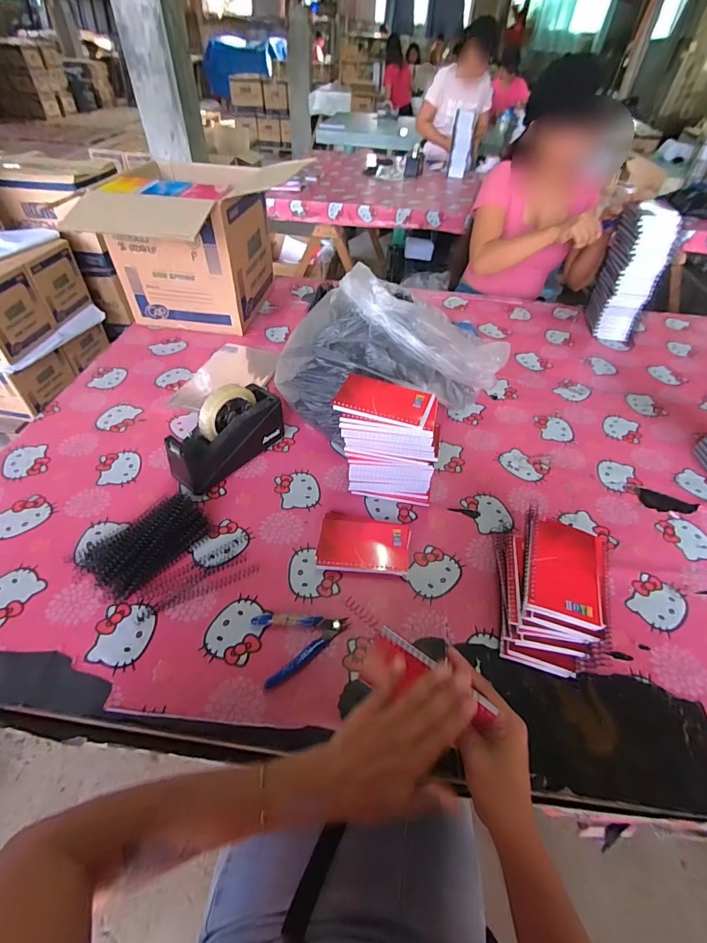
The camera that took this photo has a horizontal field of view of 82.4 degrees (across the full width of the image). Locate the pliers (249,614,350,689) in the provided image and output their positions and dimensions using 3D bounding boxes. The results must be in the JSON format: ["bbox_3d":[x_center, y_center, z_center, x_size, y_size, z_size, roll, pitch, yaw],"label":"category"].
[{"bbox_3d":[-0.064,0.211,0.518,0.114,0.012,0.083,-16,50,-17],"label":"pliers"}]

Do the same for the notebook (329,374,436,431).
[{"bbox_3d":[0.045,-0.106,0.592,0.137,0.008,0.091,17,49,12],"label":"notebook"}]

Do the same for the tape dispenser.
[{"bbox_3d":[-0.215,-0.066,0.688,0.067,0.127,0.204,32,53,24],"label":"tape dispenser"}]

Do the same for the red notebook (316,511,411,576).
[{"bbox_3d":[0.016,0.111,0.609,0.134,0.020,0.090,6,47,3],"label":"red notebook"}]

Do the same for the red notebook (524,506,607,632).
[{"bbox_3d":[0.267,0.118,0.511,0.090,0.016,0.145,17,49,12],"label":"red notebook"}]

